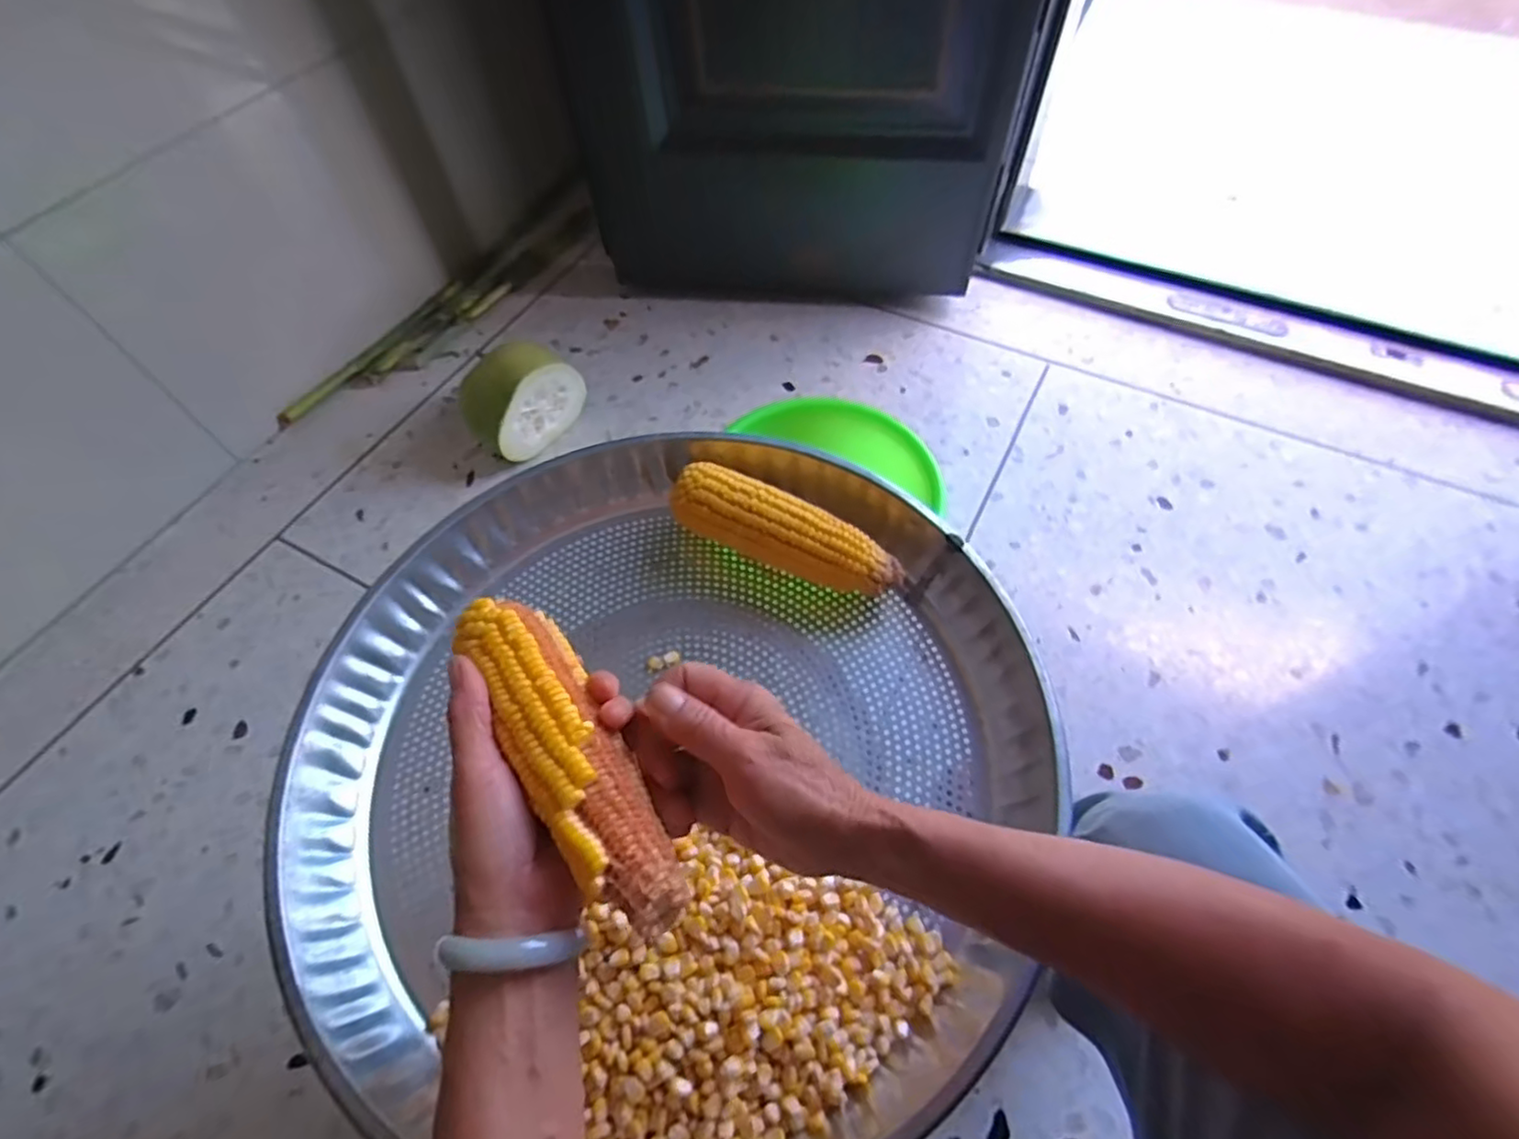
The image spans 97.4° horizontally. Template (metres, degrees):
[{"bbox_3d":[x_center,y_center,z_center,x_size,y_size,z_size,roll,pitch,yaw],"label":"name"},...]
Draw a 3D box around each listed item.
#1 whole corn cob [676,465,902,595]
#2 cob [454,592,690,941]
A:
[{"bbox_3d":[0.020,-0.024,0.547,0.191,0.059,0.050,22,62,15],"label":"whole corn cob"},{"bbox_3d":[-0.091,0.086,0.319,0.044,0.036,0.179,-31,60,-16],"label":"cob"}]

